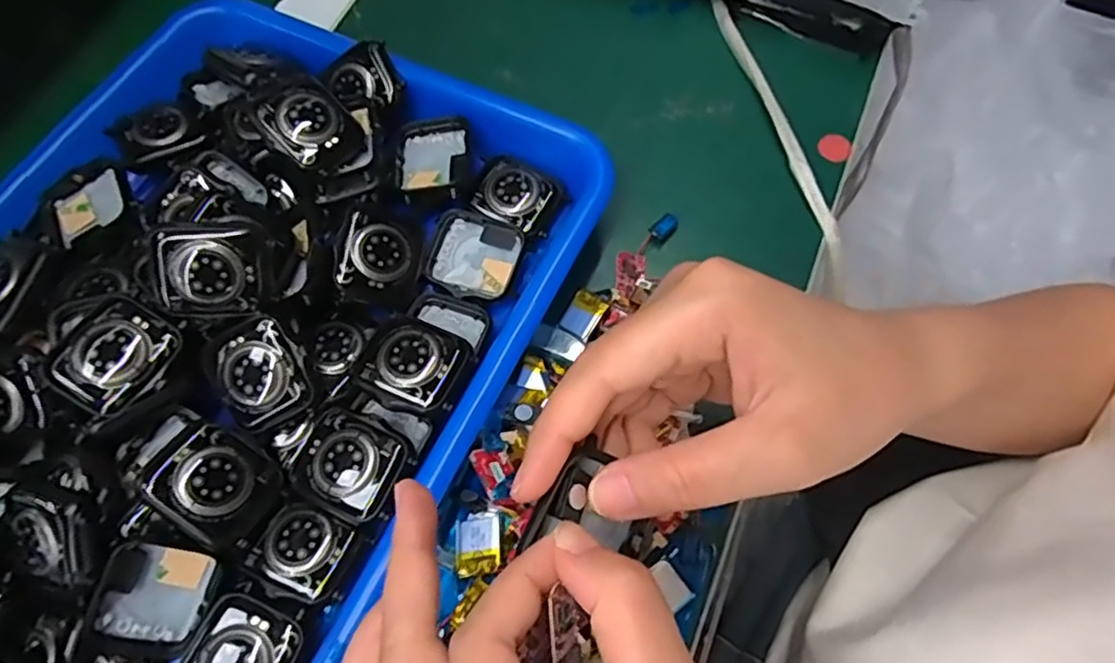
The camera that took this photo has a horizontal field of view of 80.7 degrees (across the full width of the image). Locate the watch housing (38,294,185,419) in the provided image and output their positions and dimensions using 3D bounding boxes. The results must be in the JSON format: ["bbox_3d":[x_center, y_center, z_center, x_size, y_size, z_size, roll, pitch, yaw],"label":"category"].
[{"bbox_3d":[-0.163,0.009,0.242,0.034,0.008,0.039,37,67,-6],"label":"watch housing"}]

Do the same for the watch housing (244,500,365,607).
[{"bbox_3d":[-0.093,0.081,0.242,0.033,0.008,0.031,24,70,11],"label":"watch housing"}]

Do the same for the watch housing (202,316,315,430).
[{"bbox_3d":[-0.115,0.017,0.252,0.033,0.010,0.038,-26,105,2],"label":"watch housing"}]

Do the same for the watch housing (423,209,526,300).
[{"bbox_3d":[-0.038,-0.034,0.293,0.039,0.008,0.038,19,69,9],"label":"watch housing"}]

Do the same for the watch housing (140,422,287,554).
[{"bbox_3d":[-0.123,0.055,0.237,0.040,0.006,0.035,41,54,-15],"label":"watch housing"}]

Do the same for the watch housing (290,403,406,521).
[{"bbox_3d":[-0.079,0.049,0.248,0.038,0.009,0.033,25,70,11],"label":"watch housing"}]

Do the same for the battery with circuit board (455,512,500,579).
[{"bbox_3d":[-0.030,0.082,0.252,0.017,0.006,0.022,-5,68,-1],"label":"battery with circuit board"}]

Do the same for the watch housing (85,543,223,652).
[{"bbox_3d":[-0.144,0.094,0.235,0.035,0.005,0.035,22,87,-26],"label":"watch housing"}]

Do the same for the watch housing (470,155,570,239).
[{"bbox_3d":[-0.018,-0.064,0.304,0.043,0.009,0.033,24,70,11],"label":"watch housing"}]

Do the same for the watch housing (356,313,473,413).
[{"bbox_3d":[-0.057,0.012,0.261,0.038,0.011,0.035,23,70,10],"label":"watch housing"}]

